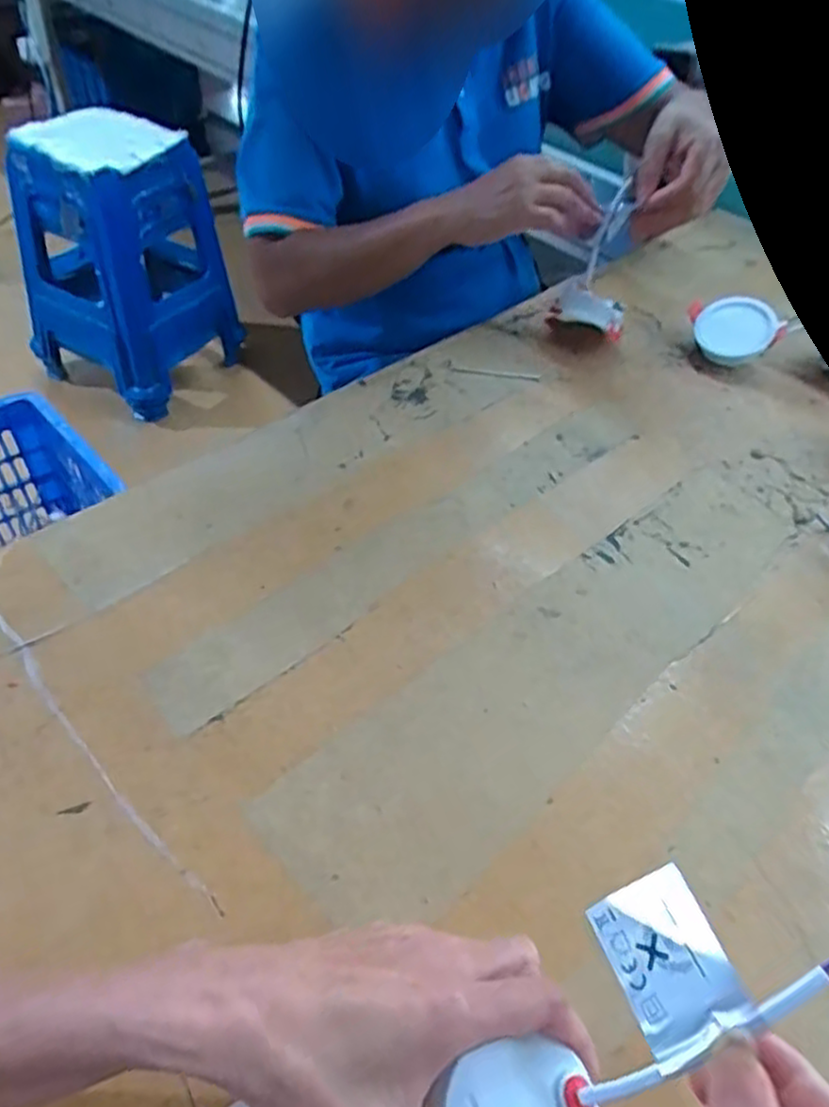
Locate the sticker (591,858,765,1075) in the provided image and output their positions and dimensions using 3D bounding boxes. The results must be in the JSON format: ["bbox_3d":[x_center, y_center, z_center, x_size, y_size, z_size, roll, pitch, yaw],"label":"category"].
[{"bbox_3d":[0.092,0.149,0.258,0.039,0.008,0.056,-37,46,13],"label":"sticker"}]

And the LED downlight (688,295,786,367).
[{"bbox_3d":[0.309,-0.218,0.689,0.070,0.021,0.071,-23,75,13],"label":"LED downlight"}]

